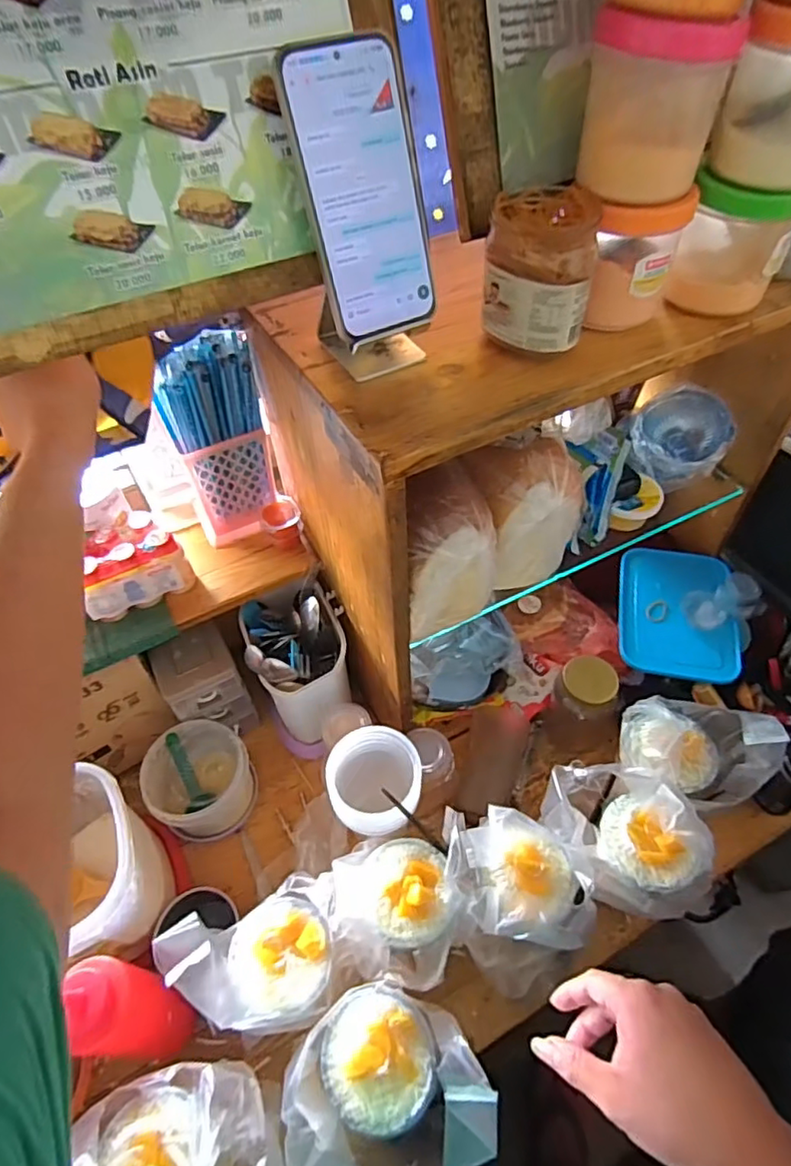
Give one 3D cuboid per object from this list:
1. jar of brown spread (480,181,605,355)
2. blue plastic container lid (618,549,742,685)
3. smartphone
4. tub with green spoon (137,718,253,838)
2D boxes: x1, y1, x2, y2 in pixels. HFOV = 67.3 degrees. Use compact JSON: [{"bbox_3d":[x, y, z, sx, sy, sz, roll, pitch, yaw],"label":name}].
[{"bbox_3d":[0.103,-0.227,0.436,0.073,0.080,0.079,4,59,4],"label":"jar of brown spread"},{"bbox_3d":[0.359,0.035,0.755,0.135,0.030,0.179,10,60,8],"label":"blue plastic container lid"},{"bbox_3d":[-0.019,-0.254,0.394,0.087,0.161,0.009,-24,33,-16],"label":"smartphone"},{"bbox_3d":[-0.232,0.238,0.723,0.117,0.088,0.123,-1,59,1],"label":"tub with green spoon"}]

